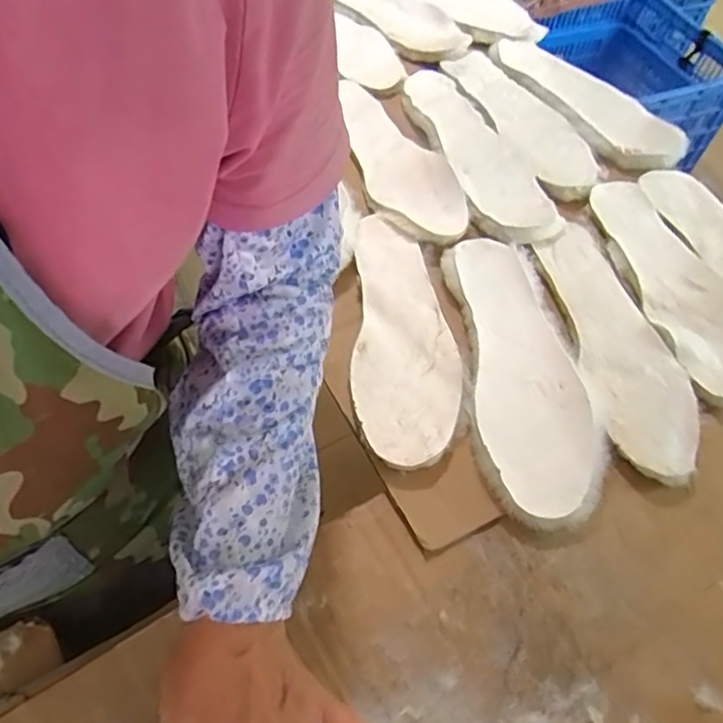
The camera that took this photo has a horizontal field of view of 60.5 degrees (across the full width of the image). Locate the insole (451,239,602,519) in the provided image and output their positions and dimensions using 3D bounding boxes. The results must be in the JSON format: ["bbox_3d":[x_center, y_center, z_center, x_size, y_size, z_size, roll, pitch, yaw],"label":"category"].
[{"bbox_3d":[0.142,-0.002,0.547,0.094,0.015,0.276,-1,55,-5],"label":"insole"}]

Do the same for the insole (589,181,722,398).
[{"bbox_3d":[0.311,-0.083,0.620,0.086,0.015,0.269,-9,56,-11],"label":"insole"}]

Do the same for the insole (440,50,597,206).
[{"bbox_3d":[0.197,-0.292,0.750,0.090,0.017,0.281,-18,58,-17],"label":"insole"}]

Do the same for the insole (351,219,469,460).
[{"bbox_3d":[0.041,-0.030,0.564,0.091,0.016,0.259,2,54,-4],"label":"insole"}]

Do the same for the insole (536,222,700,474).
[{"bbox_3d":[0.231,-0.023,0.572,0.091,0.013,0.264,-12,60,-13],"label":"insole"}]

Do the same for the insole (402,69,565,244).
[{"bbox_3d":[0.128,-0.246,0.710,0.085,0.009,0.302,-14,57,-14],"label":"insole"}]

